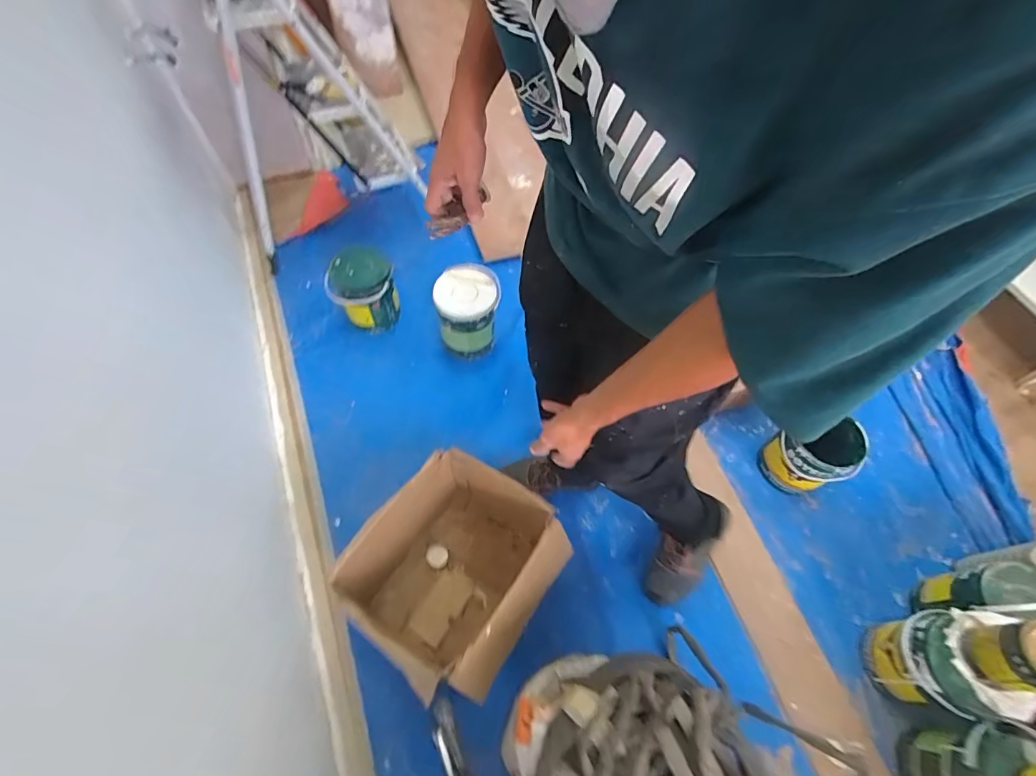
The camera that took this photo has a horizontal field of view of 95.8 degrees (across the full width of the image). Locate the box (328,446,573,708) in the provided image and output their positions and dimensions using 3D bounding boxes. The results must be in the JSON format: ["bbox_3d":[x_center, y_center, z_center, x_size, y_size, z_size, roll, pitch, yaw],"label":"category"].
[{"bbox_3d":[-0.130,0.394,1.001,0.353,0.283,0.344,33,63,18],"label":"box"}]

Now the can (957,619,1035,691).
[{"bbox_3d":[0.881,0.470,0.821,0.104,0.140,0.101,1,59,-2],"label":"can"}]

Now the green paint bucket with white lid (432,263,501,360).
[{"bbox_3d":[-0.145,-0.214,1.379,0.184,0.234,0.160,-9,60,-8],"label":"green paint bucket with white lid"}]

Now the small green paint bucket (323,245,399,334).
[{"bbox_3d":[-0.482,-0.309,1.451,0.193,0.220,0.203,1,58,-1],"label":"small green paint bucket"}]

